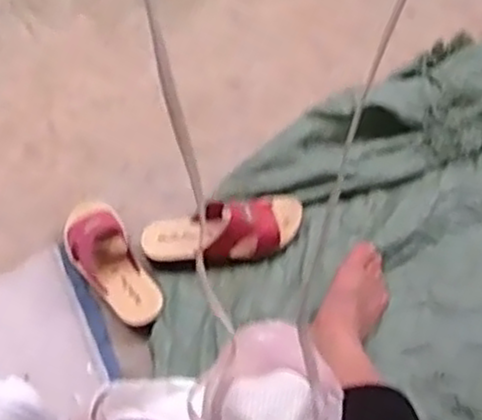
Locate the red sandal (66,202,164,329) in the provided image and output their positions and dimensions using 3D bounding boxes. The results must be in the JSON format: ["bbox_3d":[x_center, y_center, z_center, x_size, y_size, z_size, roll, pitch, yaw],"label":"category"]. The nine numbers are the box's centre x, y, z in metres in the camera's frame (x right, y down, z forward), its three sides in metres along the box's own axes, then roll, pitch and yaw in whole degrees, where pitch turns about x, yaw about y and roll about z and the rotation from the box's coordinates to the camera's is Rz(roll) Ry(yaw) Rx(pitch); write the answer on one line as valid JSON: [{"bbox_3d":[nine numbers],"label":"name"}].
[{"bbox_3d":[-0.186,0.069,1.021,0.084,0.063,0.226,-26,57,-14],"label":"red sandal"}]

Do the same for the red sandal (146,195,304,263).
[{"bbox_3d":[-0.025,0.024,1.047,0.232,0.066,0.089,-11,55,-3],"label":"red sandal"}]

